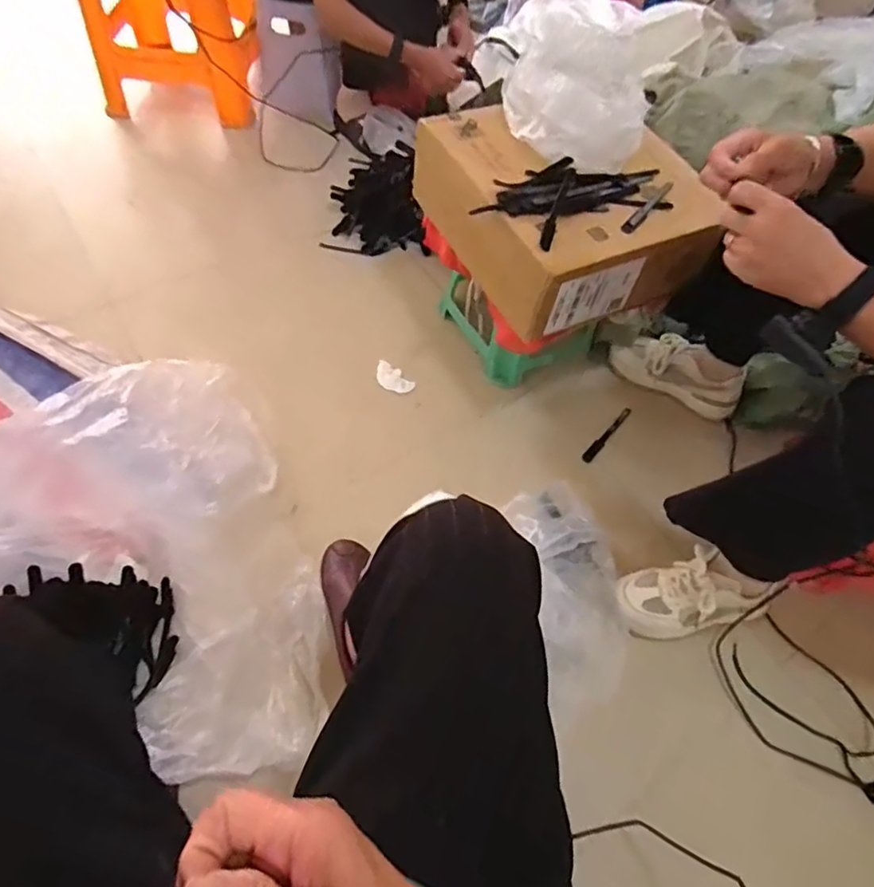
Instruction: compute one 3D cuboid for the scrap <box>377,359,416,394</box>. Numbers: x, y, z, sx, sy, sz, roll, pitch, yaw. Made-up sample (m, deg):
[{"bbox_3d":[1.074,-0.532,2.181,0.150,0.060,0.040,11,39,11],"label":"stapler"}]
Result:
[{"bbox_3d":[-0.085,-0.123,1.080,0.086,0.007,0.049,40,63,19],"label":"scrap"}]

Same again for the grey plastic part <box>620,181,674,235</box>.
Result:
[{"bbox_3d":[0.316,-0.351,0.851,0.018,0.009,0.166,35,61,17],"label":"grey plastic part"}]

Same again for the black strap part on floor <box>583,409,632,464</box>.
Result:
[{"bbox_3d":[0.313,-0.017,1.057,0.019,0.010,0.148,37,62,18],"label":"black strap part on floor"}]

